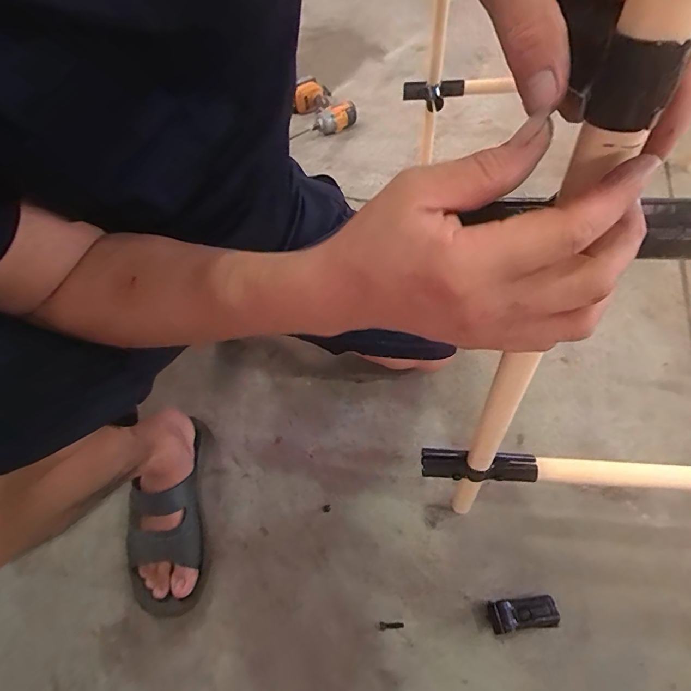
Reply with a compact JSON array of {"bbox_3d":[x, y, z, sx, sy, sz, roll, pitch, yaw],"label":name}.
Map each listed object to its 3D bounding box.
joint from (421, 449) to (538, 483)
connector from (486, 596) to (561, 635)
[{"bbox_3d":[0.157,0.145,0.500,0.129,0.031,0.029,4,56,7],"label":"joint"},{"bbox_3d":[0.228,0.346,0.538,0.081,0.026,0.034,-8,57,-1],"label":"connector"}]

